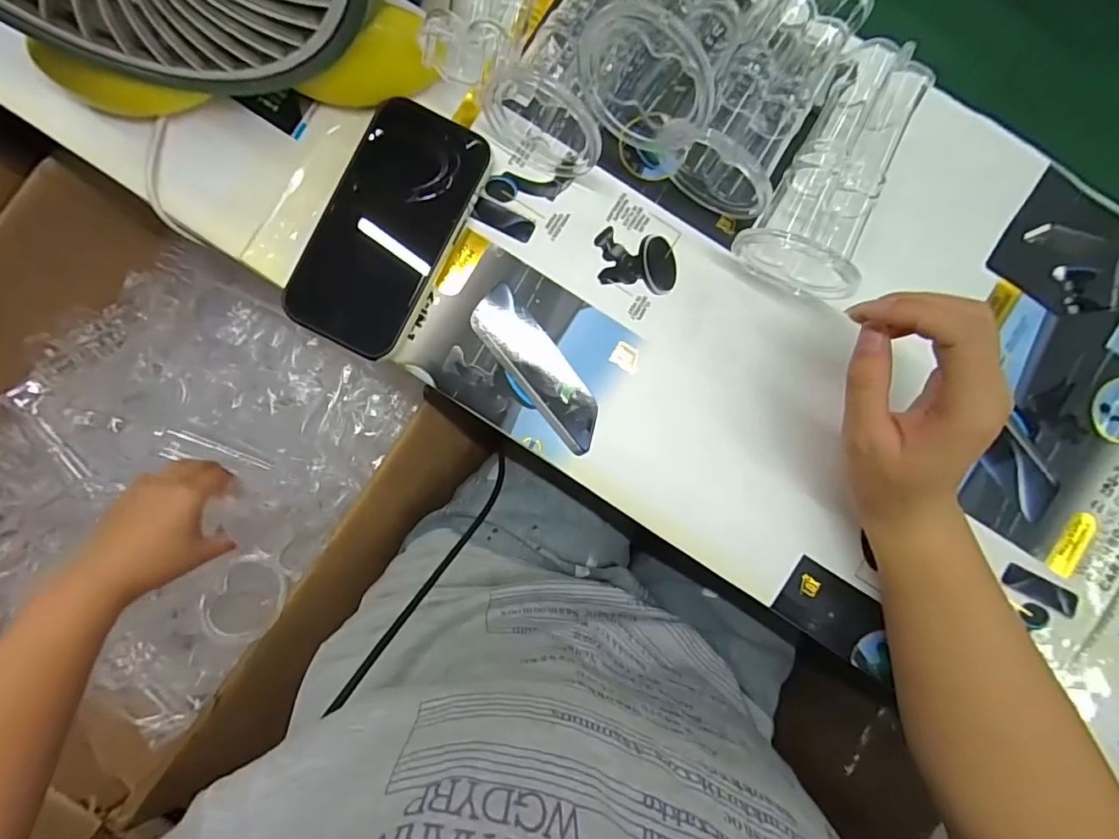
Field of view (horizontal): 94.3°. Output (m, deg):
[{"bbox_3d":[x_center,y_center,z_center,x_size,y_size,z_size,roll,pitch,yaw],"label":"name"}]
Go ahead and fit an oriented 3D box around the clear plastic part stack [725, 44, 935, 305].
[{"bbox_3d":[0.160,-0.140,0.307,0.066,0.053,0.129,27,89,-1],"label":"clear plastic part stack"}]

